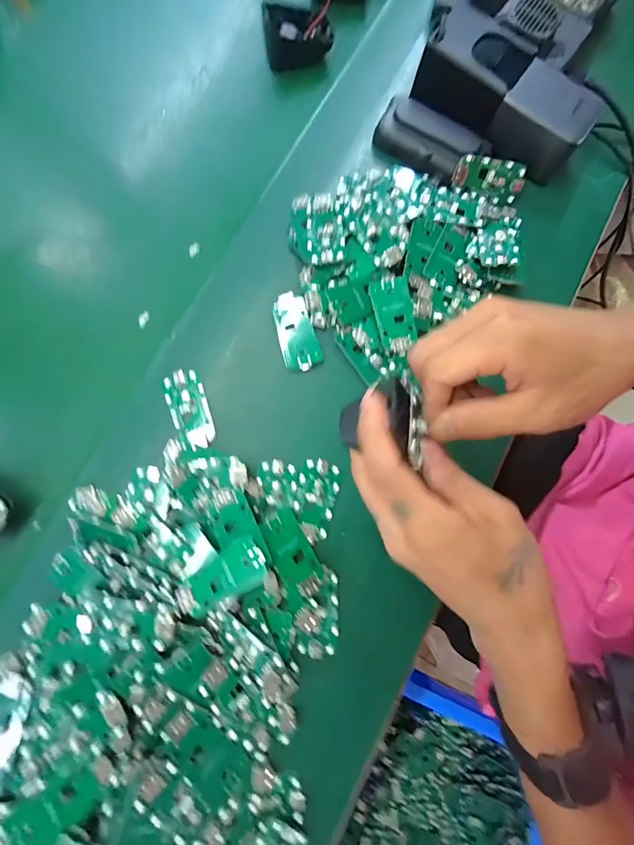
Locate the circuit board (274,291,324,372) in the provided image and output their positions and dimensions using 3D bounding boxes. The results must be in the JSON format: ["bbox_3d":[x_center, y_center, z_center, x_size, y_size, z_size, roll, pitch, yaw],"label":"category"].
[{"bbox_3d":[-0.018,-0.078,0.330,0.031,0.007,0.067,-15,78,-2],"label":"circuit board"}]

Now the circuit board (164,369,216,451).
[{"bbox_3d":[-0.105,-0.011,0.320,0.030,0.008,0.066,-19,79,-2],"label":"circuit board"}]

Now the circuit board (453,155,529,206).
[{"bbox_3d":[0.156,-0.221,0.352,0.063,0.032,0.005,9,38,-5],"label":"circuit board"}]

